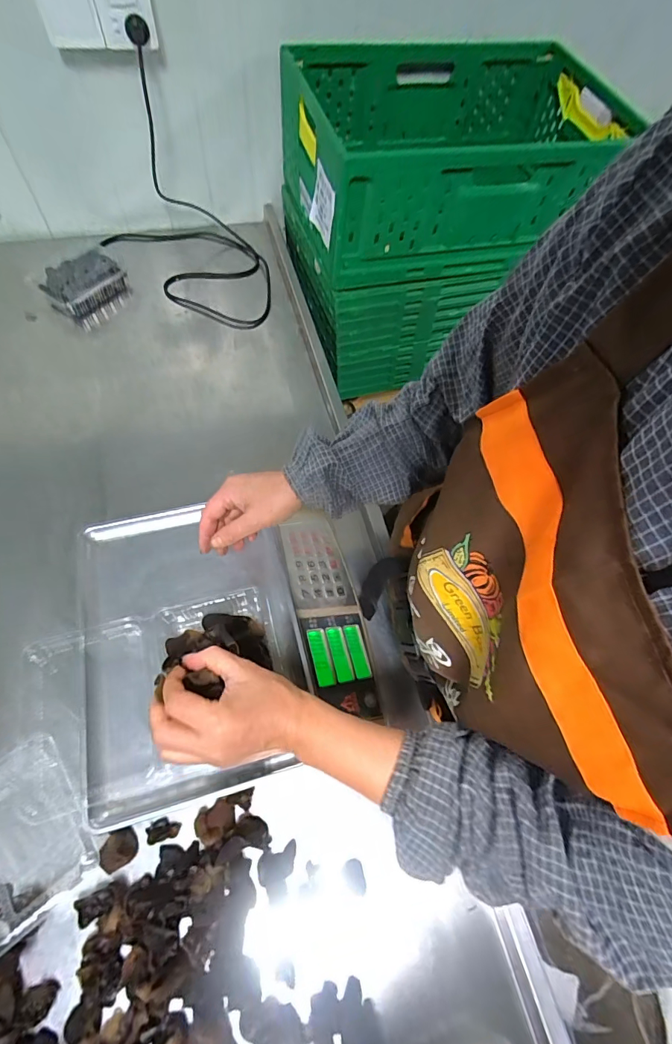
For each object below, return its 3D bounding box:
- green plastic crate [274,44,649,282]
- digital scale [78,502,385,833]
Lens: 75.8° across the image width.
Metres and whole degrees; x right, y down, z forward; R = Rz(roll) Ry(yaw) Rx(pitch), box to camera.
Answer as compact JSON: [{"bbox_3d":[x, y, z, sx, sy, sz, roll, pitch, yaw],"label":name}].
[{"bbox_3d":[0.253,-0.738,0.872,0.661,0.206,0.420,-12,65,-10],"label":"green plastic crate"},{"bbox_3d":[-0.131,0.141,0.555,0.346,0.111,0.337,-13,65,-11],"label":"digital scale"}]

